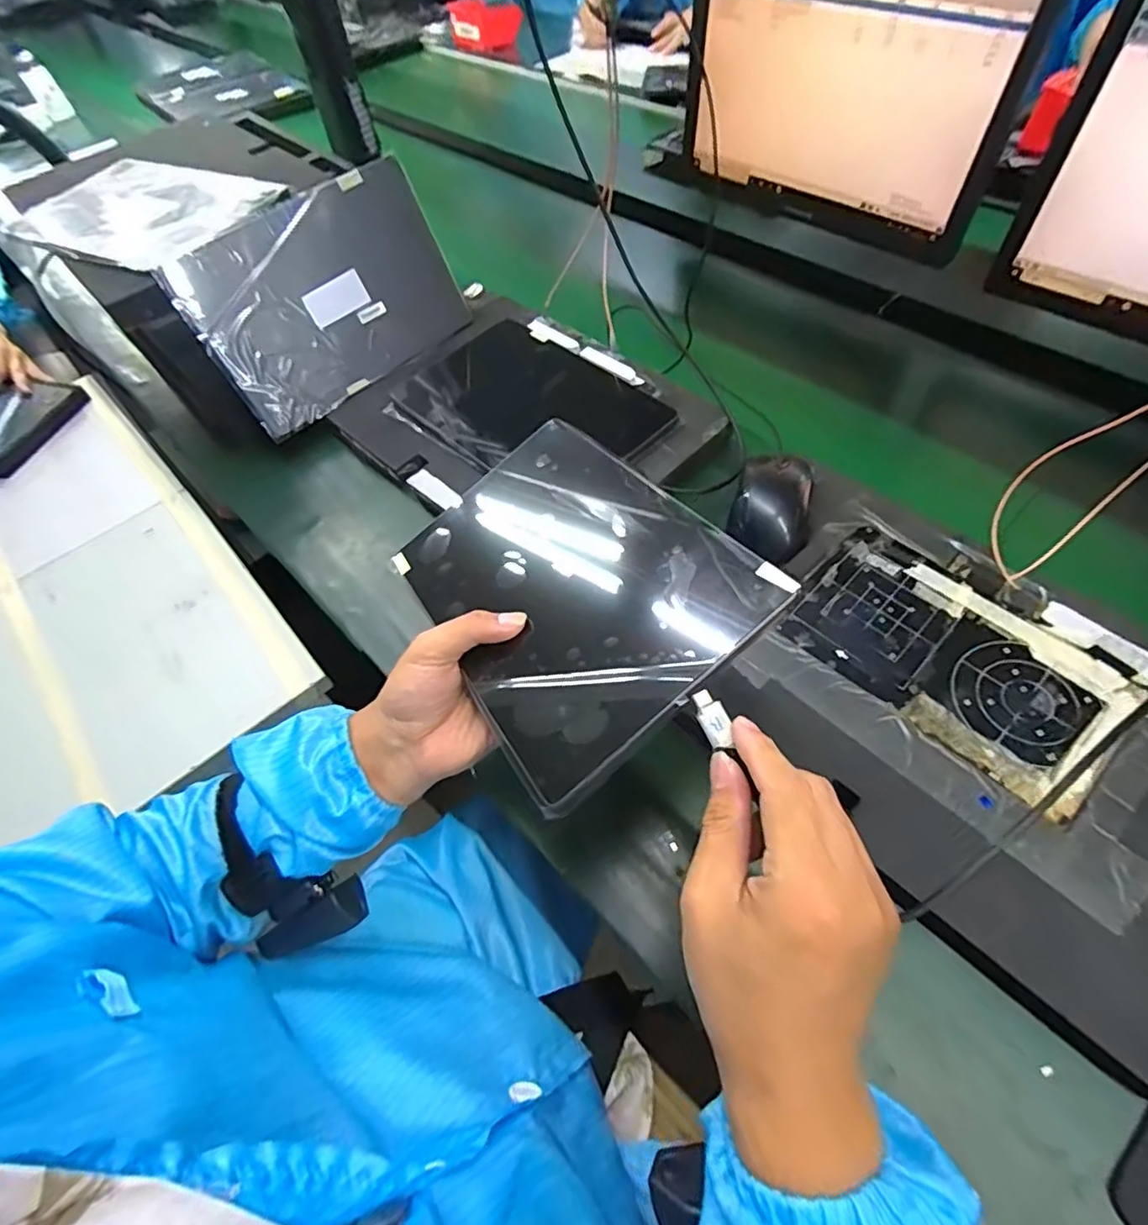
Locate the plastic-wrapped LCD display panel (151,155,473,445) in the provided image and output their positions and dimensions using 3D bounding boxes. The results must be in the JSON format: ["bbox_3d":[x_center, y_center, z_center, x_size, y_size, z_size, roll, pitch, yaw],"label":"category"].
[{"bbox_3d":[-0.243,-0.317,0.607,0.258,0.167,0.013,-42,38,-18],"label":"plastic-wrapped LCD display panel"}]

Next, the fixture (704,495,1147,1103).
[{"bbox_3d":[0.263,0.077,0.411,0.333,0.045,0.259,37,66,25],"label":"fixture"}]

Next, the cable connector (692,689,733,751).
[{"bbox_3d":[0.067,0.051,0.287,0.013,0.004,0.028,-18,72,-7],"label":"cable connector"}]

